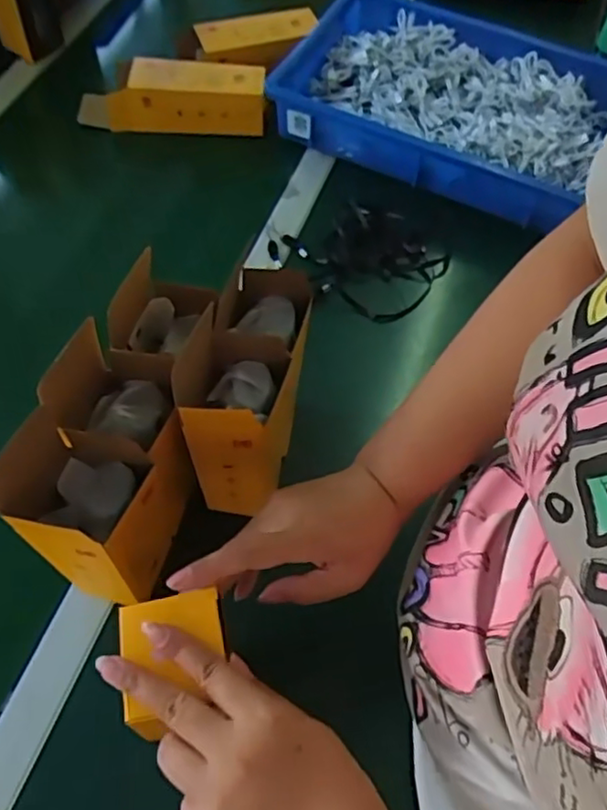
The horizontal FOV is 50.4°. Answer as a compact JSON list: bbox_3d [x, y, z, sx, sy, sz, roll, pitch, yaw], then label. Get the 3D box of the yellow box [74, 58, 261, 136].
[{"bbox_3d":[-0.173,-0.409,0.858,0.239,0.075,0.067,1,60,-3],"label":"yellow box"}]

